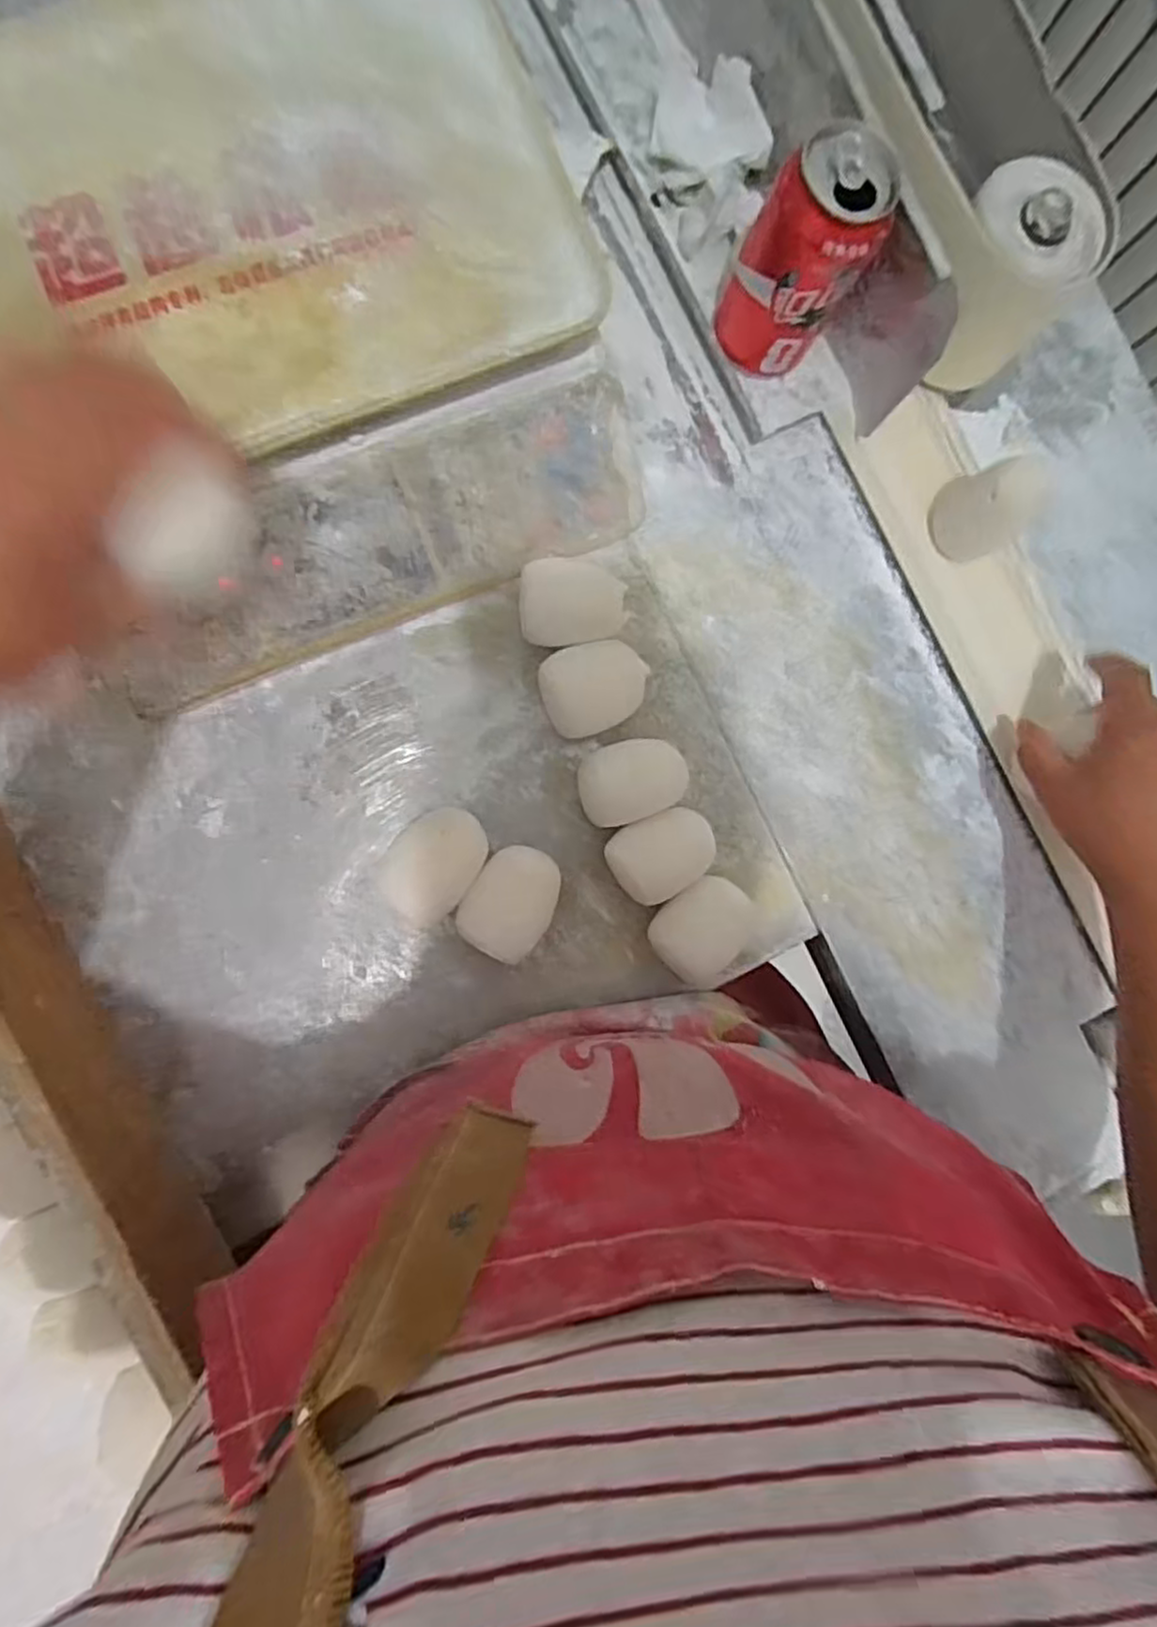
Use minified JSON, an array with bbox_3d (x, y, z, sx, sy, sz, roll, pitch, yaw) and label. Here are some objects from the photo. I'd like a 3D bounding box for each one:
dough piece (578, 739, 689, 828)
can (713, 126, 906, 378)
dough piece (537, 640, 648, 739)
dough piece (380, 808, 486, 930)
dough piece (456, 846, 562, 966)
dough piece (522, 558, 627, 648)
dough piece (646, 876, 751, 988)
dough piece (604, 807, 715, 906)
[{"bbox_3d":[0.033,-0.020,0.446,0.064,0.037,0.047,-13,89,-6],"label":"dough piece"},{"bbox_3d":[0.125,-0.315,0.420,0.068,0.127,0.061,25,86,-4],"label":"can"},{"bbox_3d":[0.010,-0.076,0.441,0.063,0.037,0.050,-17,90,-6],"label":"dough piece"},{"bbox_3d":[-0.087,0.030,0.434,0.049,0.034,0.068,39,85,-3],"label":"dough piece"},{"bbox_3d":[-0.039,0.052,0.433,0.049,0.037,0.064,34,85,-4],"label":"dough piece"},{"bbox_3d":[-0.004,-0.127,0.441,0.063,0.039,0.047,0,88,-6],"label":"dough piece"},{"bbox_3d":[0.077,0.072,0.448,0.063,0.041,0.055,-35,92,-6],"label":"dough piece"},{"bbox_3d":[0.051,0.024,0.445,0.063,0.038,0.048,-31,91,-6],"label":"dough piece"}]

